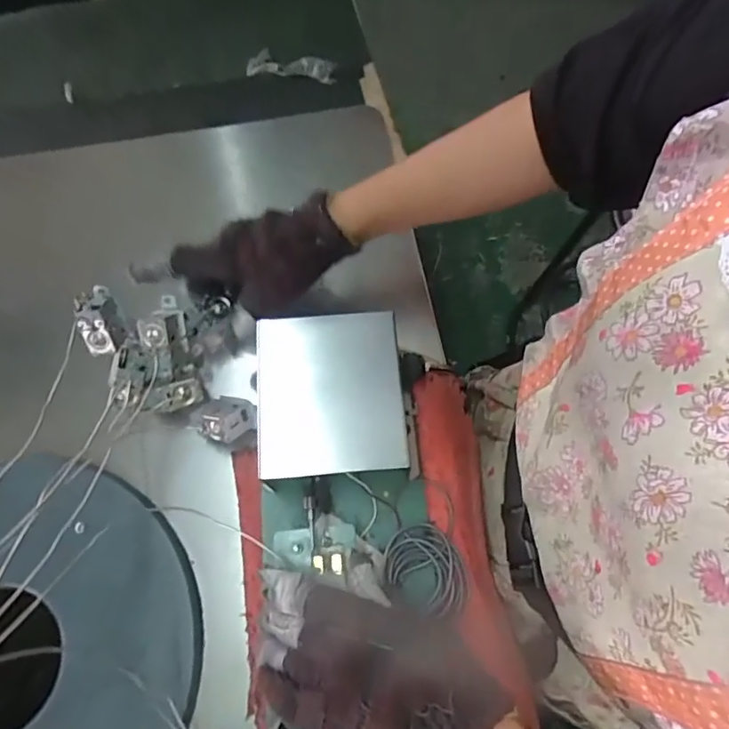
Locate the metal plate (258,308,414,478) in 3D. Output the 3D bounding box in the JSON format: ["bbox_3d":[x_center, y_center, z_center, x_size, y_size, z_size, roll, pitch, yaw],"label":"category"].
[{"bbox_3d":[-0.027,0.020,0.387,0.106,0.010,0.117,-6,74,5],"label":"metal plate"}]

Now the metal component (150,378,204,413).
[{"bbox_3d":[-0.164,0.027,0.456,0.043,0.013,0.021,-18,72,-6],"label":"metal component"}]

